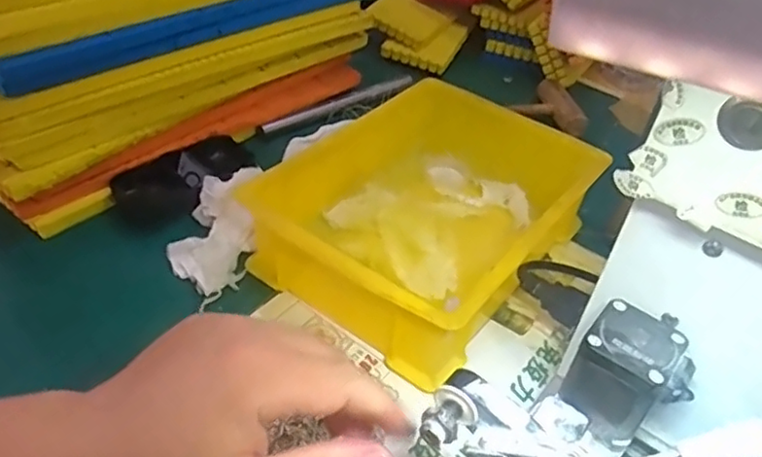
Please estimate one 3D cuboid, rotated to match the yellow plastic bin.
[{"bbox_3d":[0.031,-0.010,0.476,0.178,0.076,0.223,29,45,22],"label":"yellow plastic bin"}]

